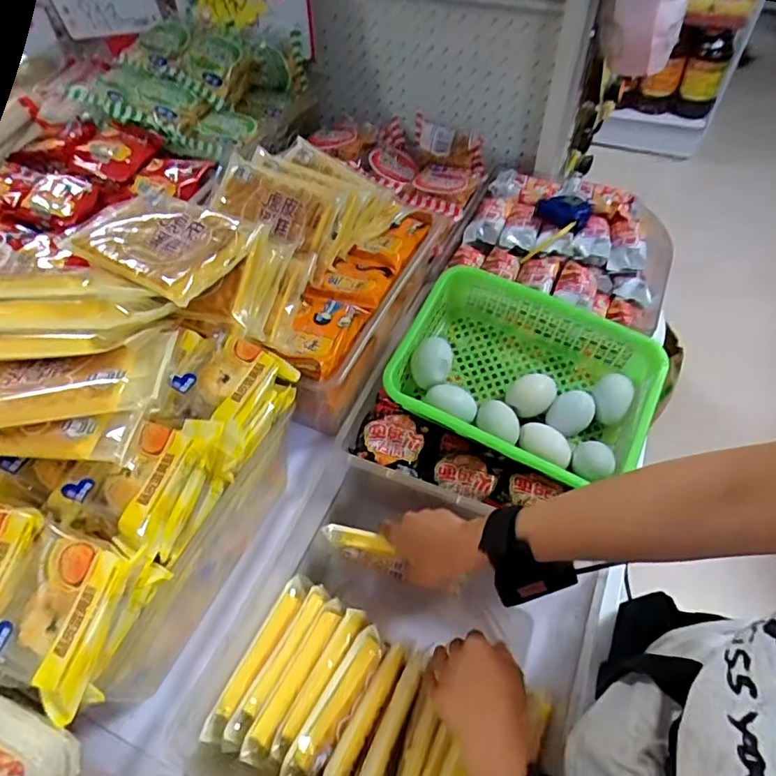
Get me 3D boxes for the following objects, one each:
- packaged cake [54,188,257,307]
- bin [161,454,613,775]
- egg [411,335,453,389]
[{"bbox_3d":[-0.191,-0.127,0.464,0.148,0.015,0.095,24,56,19],"label":"packaged cake"},{"bbox_3d":[0.007,0.245,0.508,0.310,0.083,0.299,18,54,16],"label":"bin"},{"bbox_3d":[0.052,-0.032,0.641,0.046,0.047,0.054,9,52,9],"label":"egg"}]

